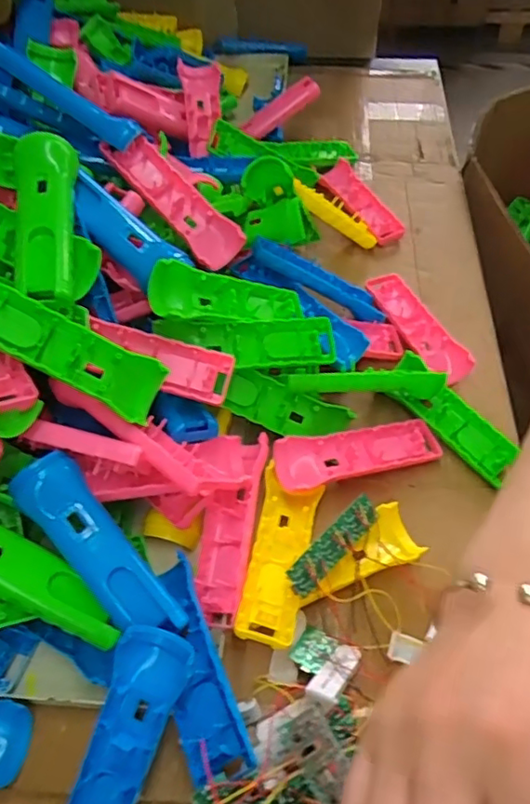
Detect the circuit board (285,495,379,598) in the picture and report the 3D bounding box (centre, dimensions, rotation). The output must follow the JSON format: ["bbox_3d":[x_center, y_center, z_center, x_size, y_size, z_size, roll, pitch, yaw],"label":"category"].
[{"bbox_3d":[0.056,0.112,0.471,0.104,0.006,0.024,-36,88,-35],"label":"circuit board"}]

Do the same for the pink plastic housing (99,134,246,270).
[{"bbox_3d":[-0.085,-0.189,0.558,0.149,0.026,0.044,44,62,-5],"label":"pink plastic housing"}]

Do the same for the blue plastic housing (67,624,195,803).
[{"bbox_3d":[-0.094,0.229,0.386,0.046,0.021,0.157,17,77,12],"label":"blue plastic housing"}]

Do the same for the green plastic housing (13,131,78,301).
[{"bbox_3d":[-0.168,-0.139,0.451,0.043,0.024,0.146,-6,69,-4],"label":"green plastic housing"}]

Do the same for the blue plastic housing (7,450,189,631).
[{"bbox_3d":[-0.119,0.105,0.424,0.044,0.016,0.152,-40,91,-24],"label":"blue plastic housing"}]

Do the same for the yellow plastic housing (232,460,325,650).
[{"bbox_3d":[0.013,0.116,0.466,0.046,0.019,0.144,8,55,6],"label":"yellow plastic housing"}]

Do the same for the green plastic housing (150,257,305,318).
[{"bbox_3d":[-0.026,-0.087,0.519,0.156,0.039,0.047,1,48,-38],"label":"green plastic housing"}]

